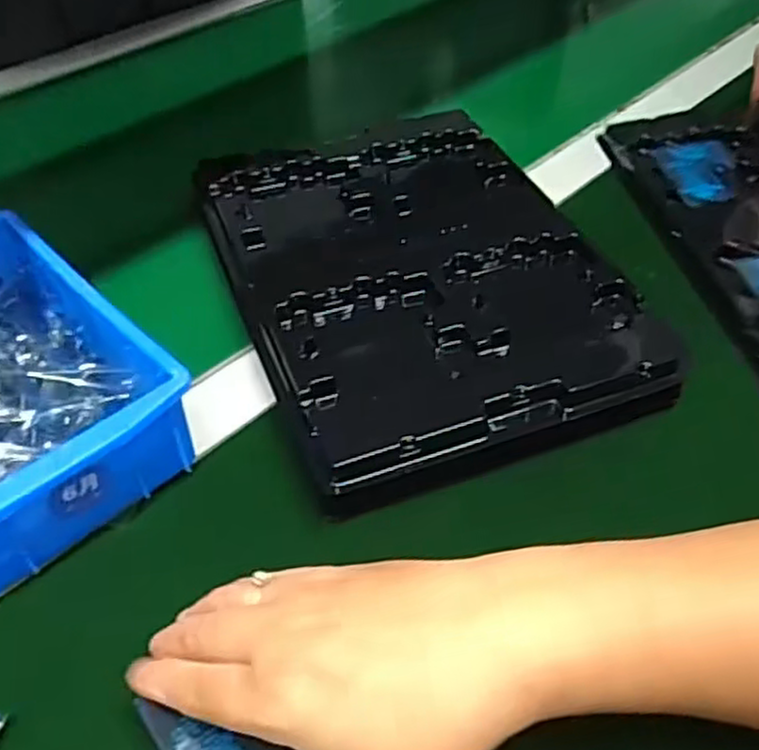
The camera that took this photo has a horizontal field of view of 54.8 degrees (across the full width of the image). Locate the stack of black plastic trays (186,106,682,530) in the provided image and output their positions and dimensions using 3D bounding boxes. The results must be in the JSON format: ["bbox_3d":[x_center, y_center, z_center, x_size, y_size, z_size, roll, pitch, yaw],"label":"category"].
[{"bbox_3d":[0.020,-0.066,0.452,0.208,0.032,0.299,-16,49,-14],"label":"stack of black plastic trays"}]

